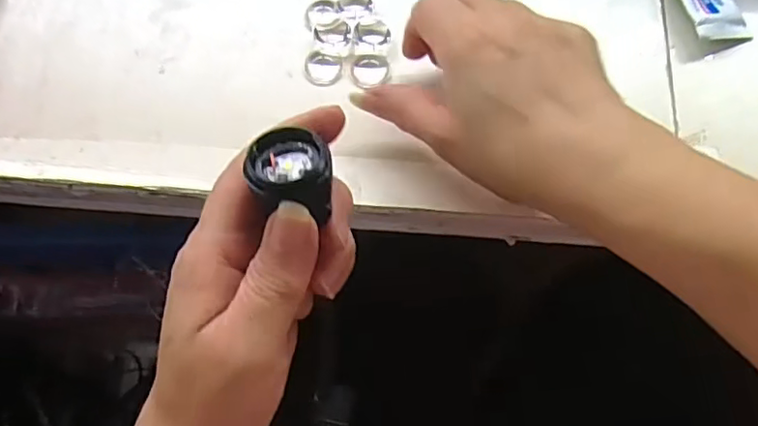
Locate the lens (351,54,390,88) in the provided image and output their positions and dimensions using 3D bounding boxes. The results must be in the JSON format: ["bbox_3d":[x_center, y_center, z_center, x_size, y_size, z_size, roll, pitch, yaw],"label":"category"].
[{"bbox_3d":[-0.005,-0.079,0.329,0.020,0.004,0.017,-3,67,0],"label":"lens"}]

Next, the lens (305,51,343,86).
[{"bbox_3d":[-0.031,-0.080,0.327,0.021,0.004,0.019,6,68,4],"label":"lens"}]

